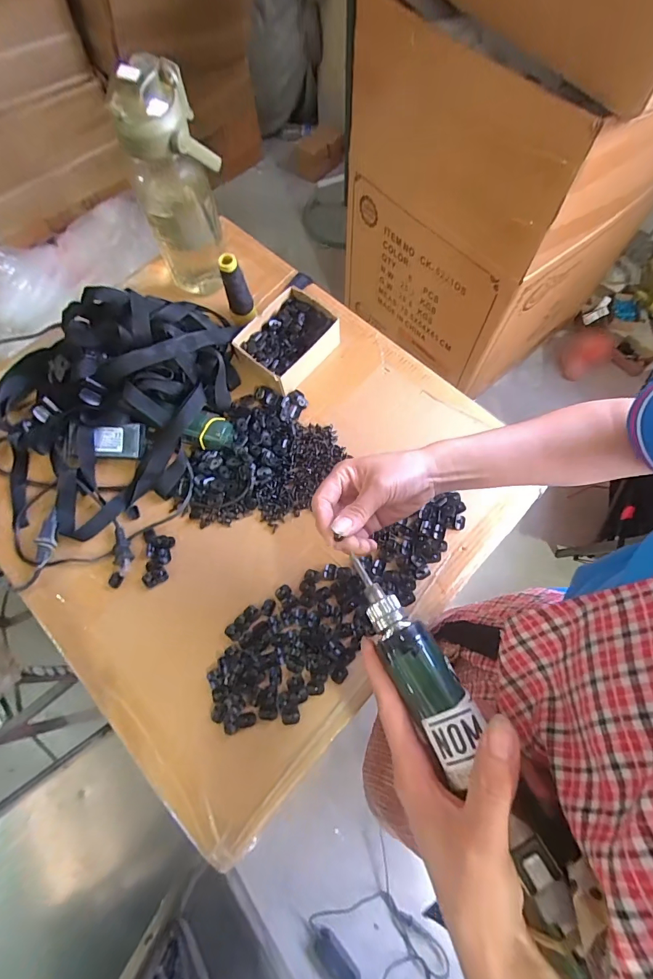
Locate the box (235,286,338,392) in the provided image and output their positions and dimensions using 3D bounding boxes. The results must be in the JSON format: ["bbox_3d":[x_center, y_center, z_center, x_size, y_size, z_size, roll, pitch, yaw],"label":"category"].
[{"bbox_3d":[-0.055,-0.217,0.600,0.104,0.051,0.128,39,74,15],"label":"box"}]

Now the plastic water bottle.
[{"bbox_3d":[-0.192,-0.388,0.553,0.107,0.274,0.088,-25,70,-8],"label":"plastic water bottle"}]

